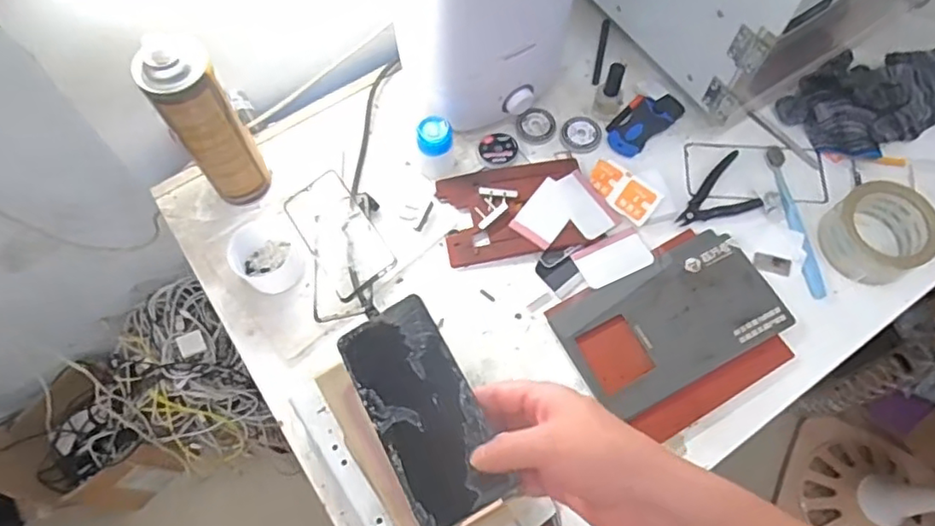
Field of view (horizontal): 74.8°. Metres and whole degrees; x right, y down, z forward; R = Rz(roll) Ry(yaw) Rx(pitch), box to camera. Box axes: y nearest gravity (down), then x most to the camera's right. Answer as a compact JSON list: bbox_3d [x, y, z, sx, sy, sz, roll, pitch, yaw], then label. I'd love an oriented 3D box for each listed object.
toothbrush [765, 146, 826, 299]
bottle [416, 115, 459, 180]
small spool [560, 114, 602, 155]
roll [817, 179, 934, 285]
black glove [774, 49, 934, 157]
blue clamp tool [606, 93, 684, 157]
[{"bbox_3d":[0.369,-0.049,0.691,0.018,0.014,0.184,-5,66,-2],"label":"toothbrush"},{"bbox_3d":[-0.033,-0.135,0.690,0.042,0.075,0.040,0,66,0],"label":"bottle"},{"bbox_3d":[0.137,-0.155,0.735,0.047,0.008,0.052,24,69,11],"label":"small spool"},{"bbox_3d":[0.444,-0.033,0.659,0.098,0.050,0.097,0,66,0],"label":"roll"},{"bbox_3d":[0.496,-0.208,0.732,0.225,0.046,0.133,-26,69,-10],"label":"black glove"},{"bbox_3d":[0.212,-0.172,0.740,0.104,0.013,0.052,-39,72,-15],"label":"blue clamp tool"}]

